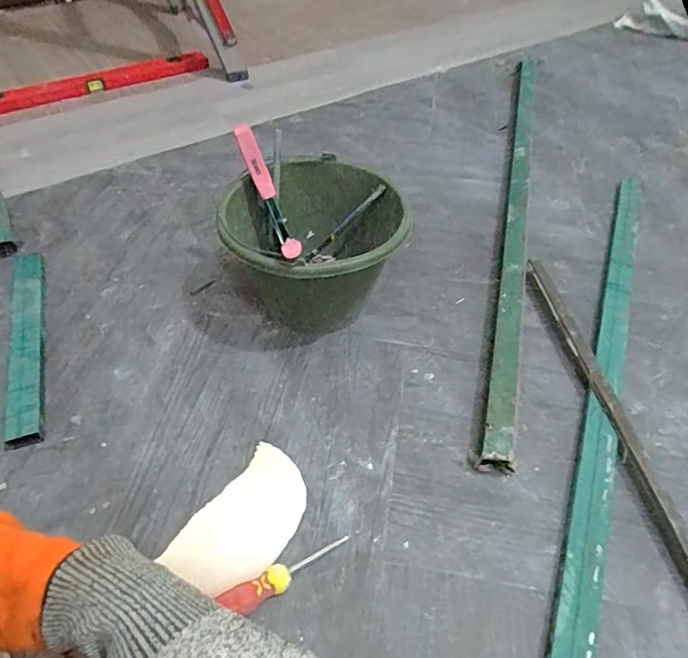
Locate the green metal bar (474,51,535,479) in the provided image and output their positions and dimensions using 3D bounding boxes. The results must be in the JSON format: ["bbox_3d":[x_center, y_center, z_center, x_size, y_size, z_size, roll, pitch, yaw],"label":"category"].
[{"bbox_3d":[0.326,-0.264,0.957,0.043,0.040,1.171,12,50,9],"label":"green metal bar"}]

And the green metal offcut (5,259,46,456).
[{"bbox_3d":[-0.451,0.008,0.725,0.044,0.020,0.375,-15,51,-14],"label":"green metal offcut"}]

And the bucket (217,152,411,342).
[{"bbox_3d":[-0.039,-0.109,0.722,0.231,0.176,0.241,1,49,-1],"label":"bucket"}]

